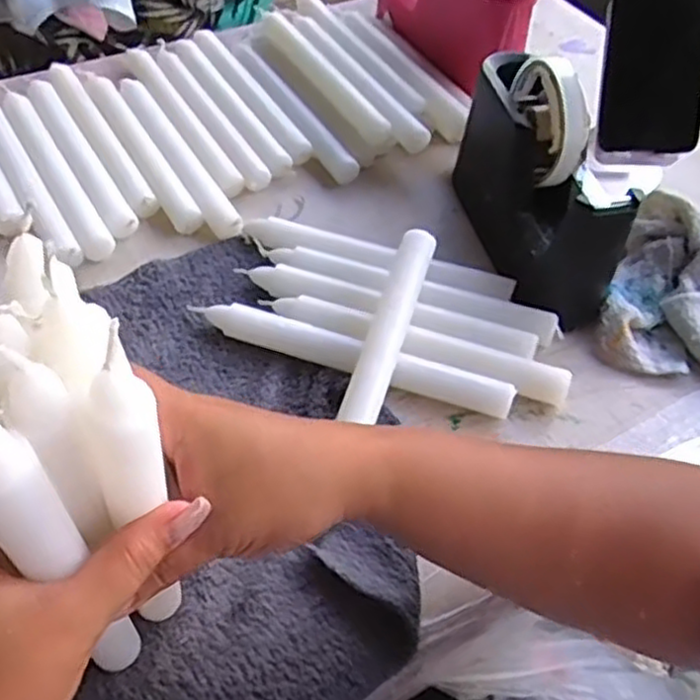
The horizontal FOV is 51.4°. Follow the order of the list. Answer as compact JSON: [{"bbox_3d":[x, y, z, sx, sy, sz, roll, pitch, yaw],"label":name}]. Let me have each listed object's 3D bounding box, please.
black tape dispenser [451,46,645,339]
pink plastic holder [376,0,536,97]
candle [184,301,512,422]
[{"bbox_3d":[0.136,-0.122,0.510,0.061,0.130,0.184,-7,54,-11],"label":"black tape dispenser"},{"bbox_3d":[0.092,-0.316,0.658,0.050,0.089,0.181,-26,60,-23],"label":"pink plastic holder"},{"bbox_3d":[0.000,0.005,0.456,0.202,0.018,0.020,17,53,7],"label":"candle"}]

